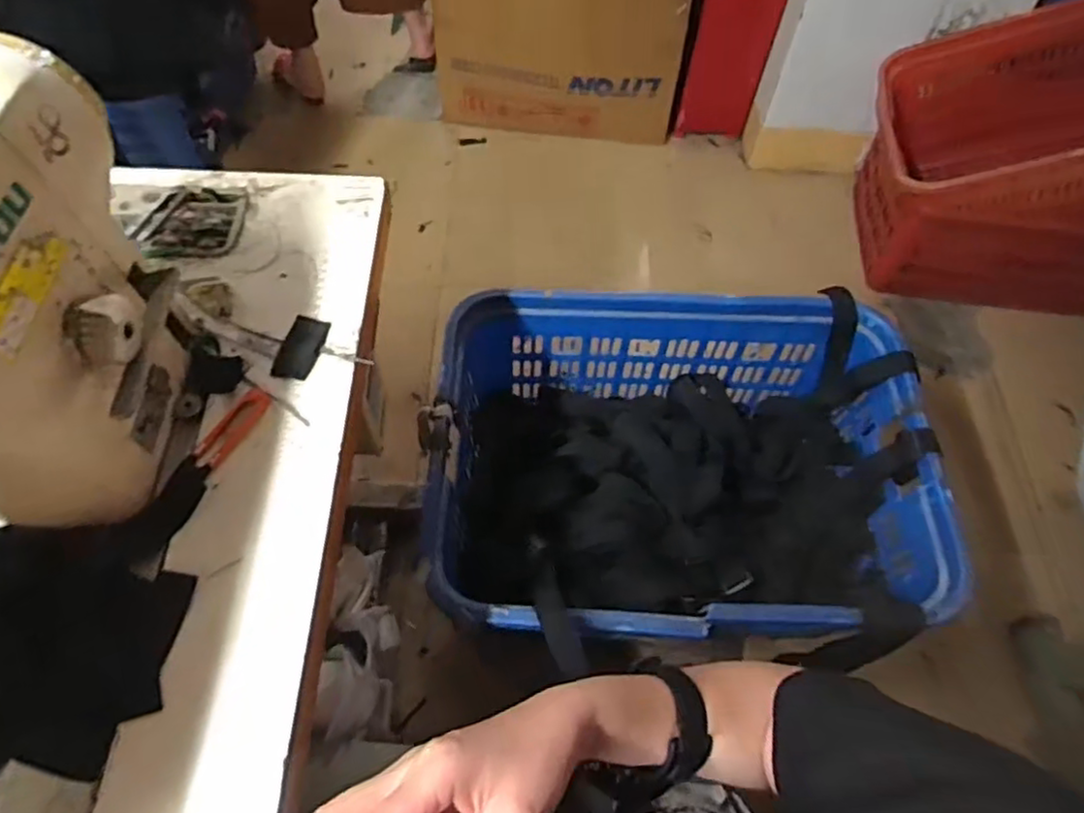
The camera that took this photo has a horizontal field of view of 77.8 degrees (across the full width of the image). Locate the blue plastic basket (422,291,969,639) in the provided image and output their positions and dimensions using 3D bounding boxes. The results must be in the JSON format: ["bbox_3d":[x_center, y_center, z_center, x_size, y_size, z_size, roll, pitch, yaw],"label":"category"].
[{"bbox_3d":[0.161,0.082,0.867,0.570,0.234,0.436,1,61,-1],"label":"blue plastic basket"}]

